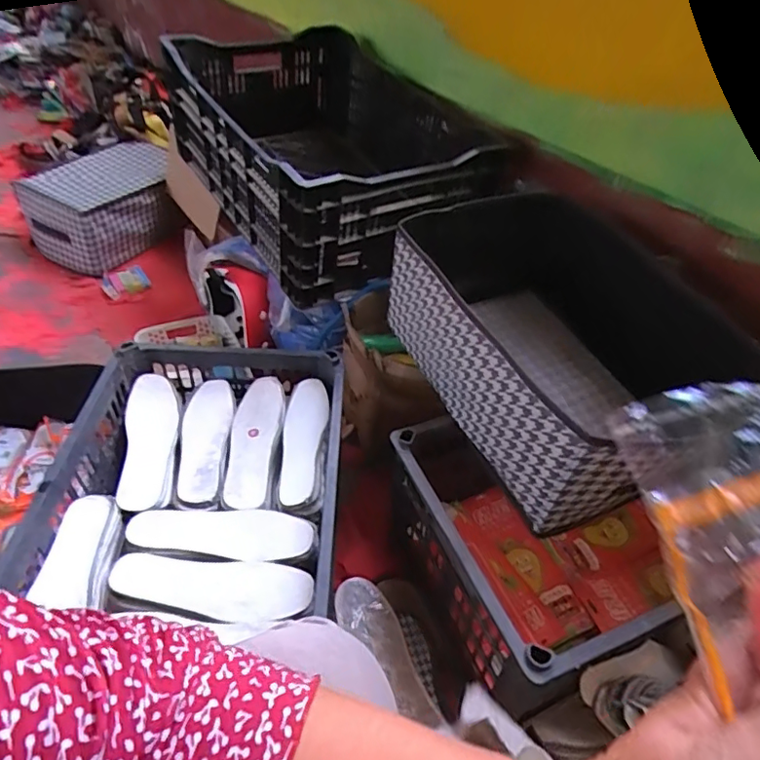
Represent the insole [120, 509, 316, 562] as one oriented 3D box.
[{"bbox_3d":[-0.194,0.182,0.666,0.219,0.019,0.068,5,41,-2],"label":"insole"}]

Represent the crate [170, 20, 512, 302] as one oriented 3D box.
[{"bbox_3d":[-0.117,-0.430,1.023,0.392,0.272,0.573,-19,46,-26],"label":"crate"}]

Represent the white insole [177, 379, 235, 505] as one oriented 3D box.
[{"bbox_3d":[-0.248,0.078,0.772,0.064,0.019,0.209,2,41,-5],"label":"white insole"}]

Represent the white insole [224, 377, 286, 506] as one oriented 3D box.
[{"bbox_3d":[-0.179,0.083,0.778,0.067,0.025,0.218,3,41,-4],"label":"white insole"}]

